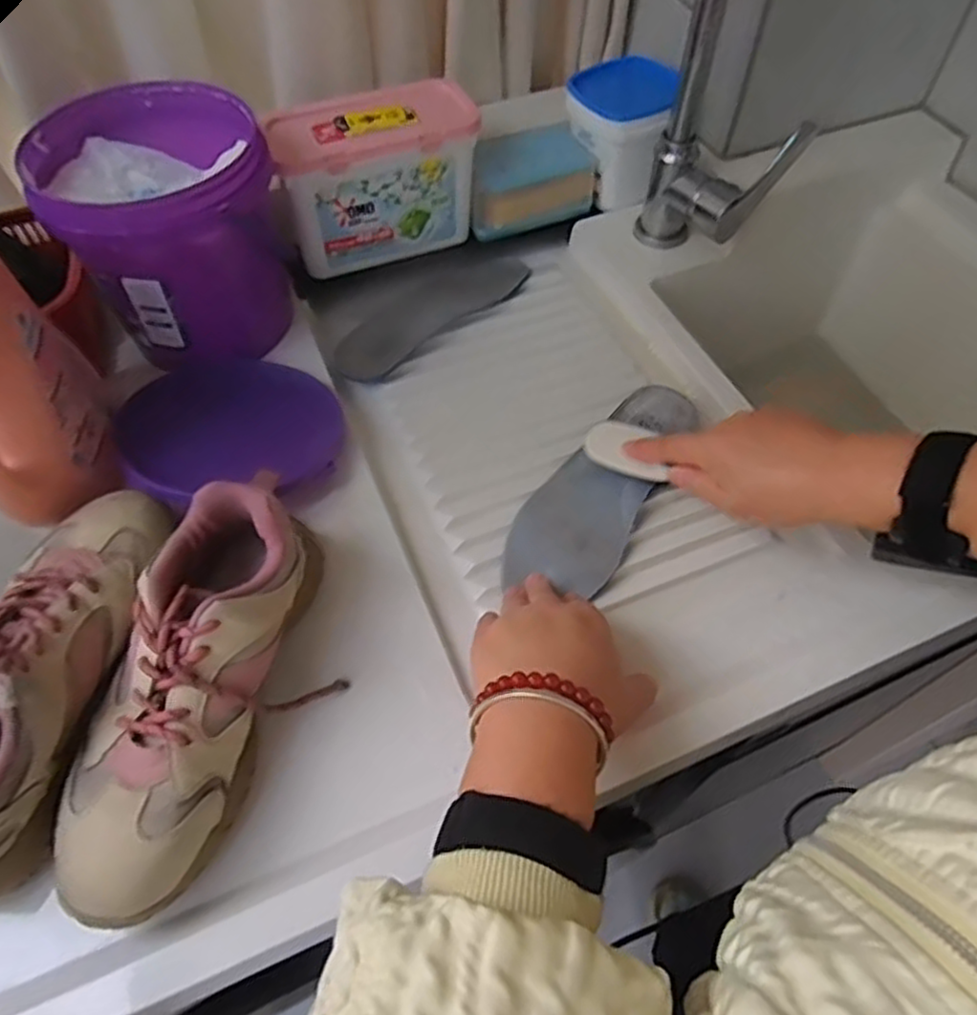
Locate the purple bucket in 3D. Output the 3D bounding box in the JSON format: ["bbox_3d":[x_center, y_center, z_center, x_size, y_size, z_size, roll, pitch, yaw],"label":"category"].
[{"bbox_3d":[-0.240,-0.214,0.557,0.156,0.157,0.162,0,56,0],"label":"purple bucket"}]

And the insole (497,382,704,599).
[{"bbox_3d":[0.089,-0.017,0.518,0.075,0.018,0.210,31,61,19],"label":"insole"}]

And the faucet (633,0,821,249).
[{"bbox_3d":[0.230,-0.323,0.526,0.188,0.327,0.073,31,62,19],"label":"faucet"}]

